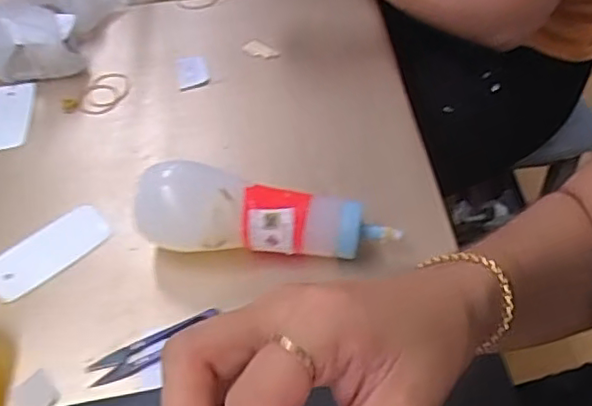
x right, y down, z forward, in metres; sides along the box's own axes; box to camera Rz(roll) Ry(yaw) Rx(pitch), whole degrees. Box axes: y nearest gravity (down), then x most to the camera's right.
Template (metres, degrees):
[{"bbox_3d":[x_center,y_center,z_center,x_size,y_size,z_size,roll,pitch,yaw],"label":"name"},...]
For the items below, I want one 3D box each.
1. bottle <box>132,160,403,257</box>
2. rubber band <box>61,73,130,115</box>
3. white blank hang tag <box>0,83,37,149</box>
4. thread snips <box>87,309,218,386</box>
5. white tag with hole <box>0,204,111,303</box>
[{"bbox_3d":[-0.024,0.012,0.488,0.204,0.063,0.062,3,49,6],"label":"bottle"},{"bbox_3d":[-0.212,-0.115,0.660,0.051,0.004,0.079,30,56,19],"label":"rubber band"},{"bbox_3d":[-0.303,-0.093,0.641,0.052,0.011,0.100,-3,47,-12],"label":"white blank hang tag"},{"bbox_3d":[-0.105,0.106,0.451,0.097,0.008,0.024,-19,50,-13],"label":"thread snips"},{"bbox_3d":[-0.212,0.040,0.523,0.105,0.004,0.050,-37,56,-26],"label":"white tag with hole"}]

